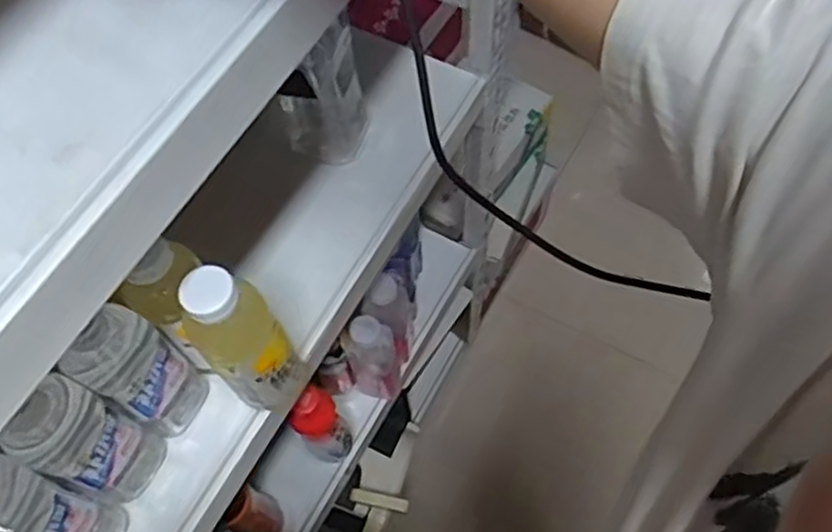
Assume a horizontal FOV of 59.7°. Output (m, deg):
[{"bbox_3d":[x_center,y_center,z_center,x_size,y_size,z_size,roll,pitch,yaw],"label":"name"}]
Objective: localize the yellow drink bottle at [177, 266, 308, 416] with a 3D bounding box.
[{"bbox_3d":[-0.137,0.065,0.589,0.067,0.186,0.055,-35,67,-14],"label":"yellow drink bottle"}]

